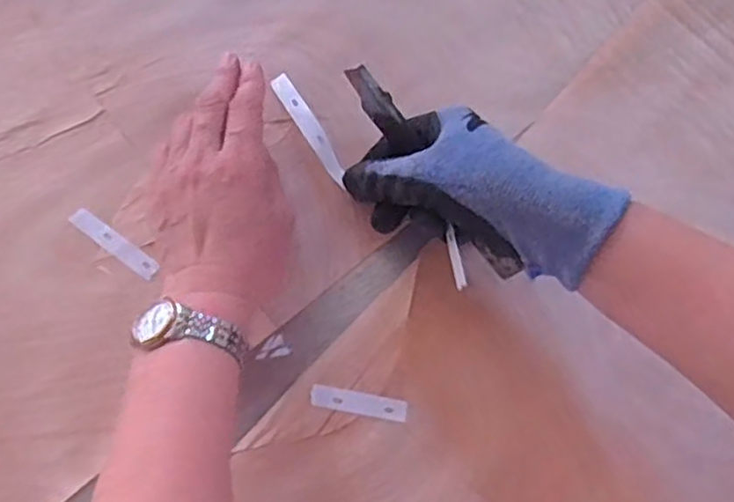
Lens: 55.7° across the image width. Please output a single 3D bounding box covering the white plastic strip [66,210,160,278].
[{"bbox_3d":[-0.166,-0.005,0.456,0.069,0.004,0.013,36,78,7],"label":"white plastic strip"}]

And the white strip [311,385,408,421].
[{"bbox_3d":[-0.005,0.095,0.437,0.061,0.004,0.012,11,76,1],"label":"white strip"}]

